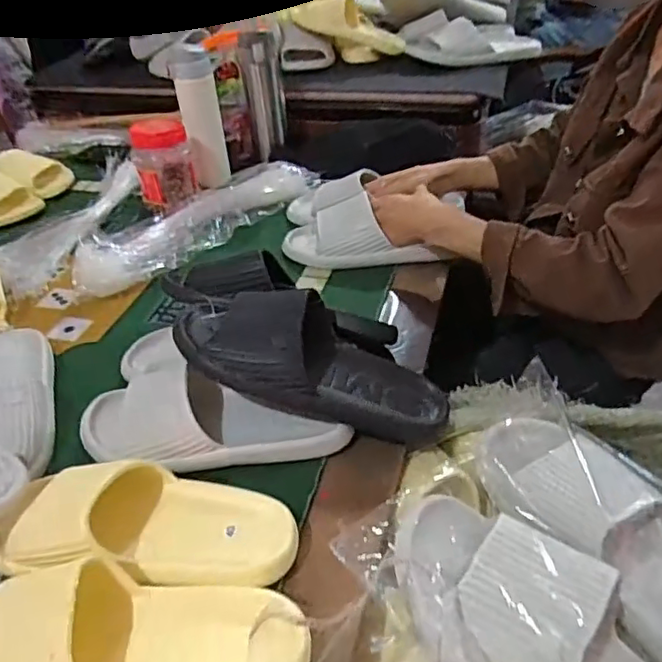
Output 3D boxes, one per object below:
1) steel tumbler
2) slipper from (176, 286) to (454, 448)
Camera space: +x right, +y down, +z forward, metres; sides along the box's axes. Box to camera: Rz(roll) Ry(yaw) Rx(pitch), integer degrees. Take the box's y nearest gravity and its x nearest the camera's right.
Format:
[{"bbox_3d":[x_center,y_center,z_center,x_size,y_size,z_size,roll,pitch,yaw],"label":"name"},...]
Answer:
[{"bbox_3d":[-0.121,-0.421,1.086,0.067,0.203,0.062,-6,39,-1],"label":"steel tumbler"},{"bbox_3d":[-0.014,0.026,0.590,0.273,0.077,0.100,23,41,-5],"label":"slipper"}]

